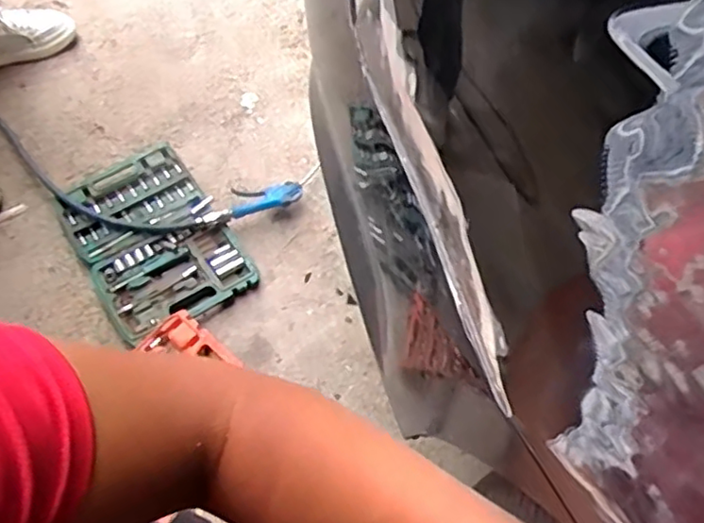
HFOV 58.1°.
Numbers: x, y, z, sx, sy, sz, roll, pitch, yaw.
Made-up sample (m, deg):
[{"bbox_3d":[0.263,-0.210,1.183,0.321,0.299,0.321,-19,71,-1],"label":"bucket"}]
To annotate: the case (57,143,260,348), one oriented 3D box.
[{"bbox_3d":[-0.370,-0.047,1.167,0.245,0.039,0.385,-31,64,-16],"label":"case"}]

